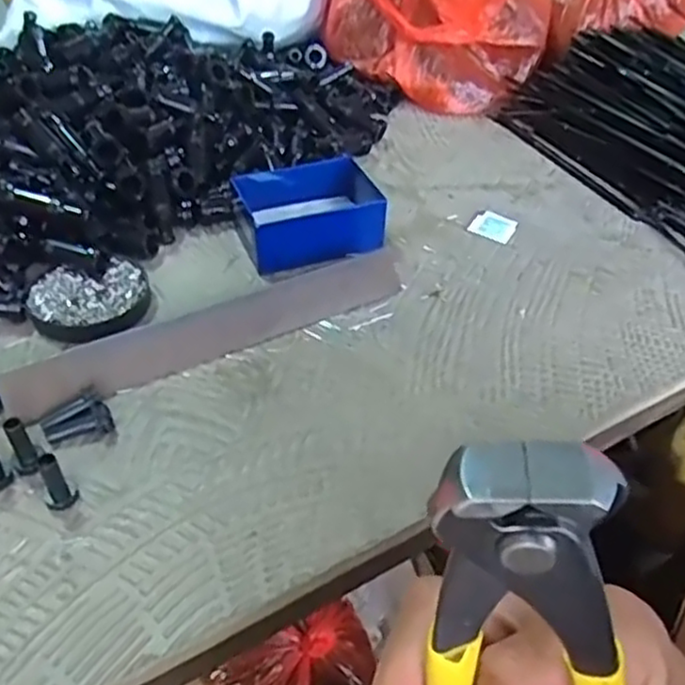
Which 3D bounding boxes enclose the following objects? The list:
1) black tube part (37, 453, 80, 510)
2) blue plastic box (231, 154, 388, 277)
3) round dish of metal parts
[{"bbox_3d":[-0.153,0.074,0.373,0.016,0.038,0.011,-27,51,-26],"label":"black tube part"},{"bbox_3d":[-0.027,-0.106,0.568,0.107,0.041,0.094,-11,45,-13],"label":"blue plastic box"},{"bbox_3d":[-0.182,-0.032,0.504,0.082,0.013,0.072,-11,45,-13],"label":"round dish of metal parts"}]

